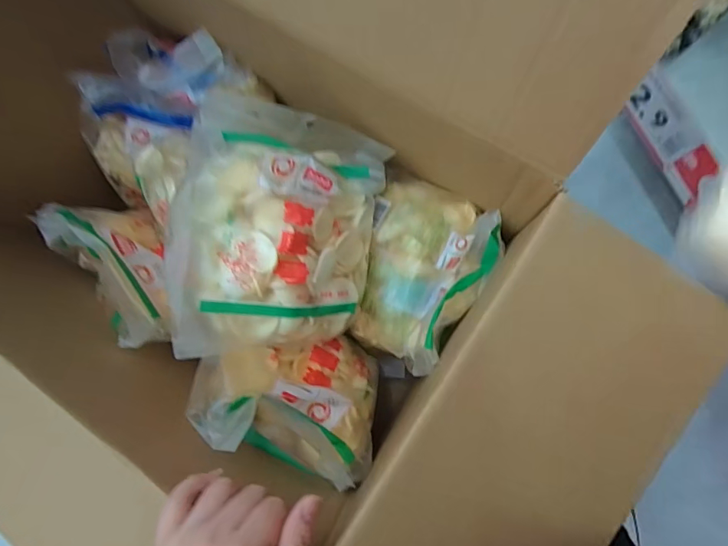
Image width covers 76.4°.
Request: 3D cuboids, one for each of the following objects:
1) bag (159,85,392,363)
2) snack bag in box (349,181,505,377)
[{"bbox_3d":[-0.076,-0.033,0.430,0.189,0.045,0.225,7,90,-27],"label":"bag"},{"bbox_3d":[0.064,-0.001,0.477,0.151,0.065,0.194,11,87,9],"label":"snack bag in box"}]

